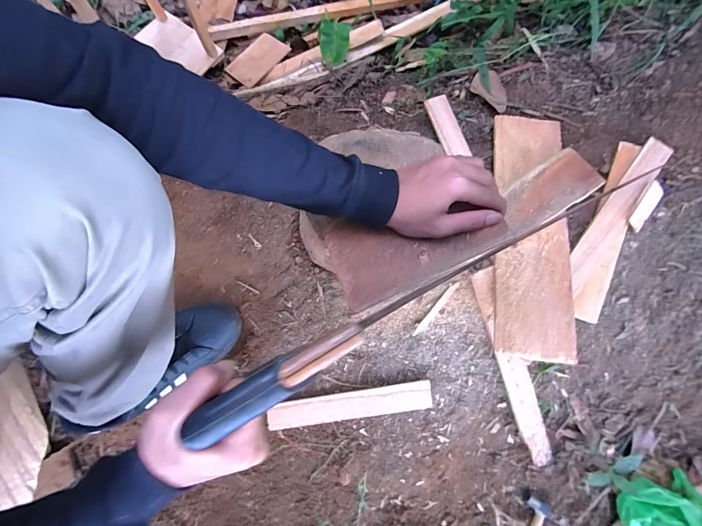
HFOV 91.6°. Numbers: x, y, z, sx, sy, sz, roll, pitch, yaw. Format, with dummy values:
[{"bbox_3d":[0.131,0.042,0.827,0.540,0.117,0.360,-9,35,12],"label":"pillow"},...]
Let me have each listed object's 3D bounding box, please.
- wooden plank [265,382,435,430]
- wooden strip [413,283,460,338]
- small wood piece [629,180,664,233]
[{"bbox_3d":[-0.004,0.214,0.510,0.243,0.006,0.040,-10,80,6],"label":"wooden plank"},{"bbox_3d":[0.127,0.070,0.515,0.009,0.004,0.101,40,89,12],"label":"wooden strip"},{"bbox_3d":[0.442,-0.083,0.511,0.026,0.011,0.073,30,93,10],"label":"small wood piece"}]

